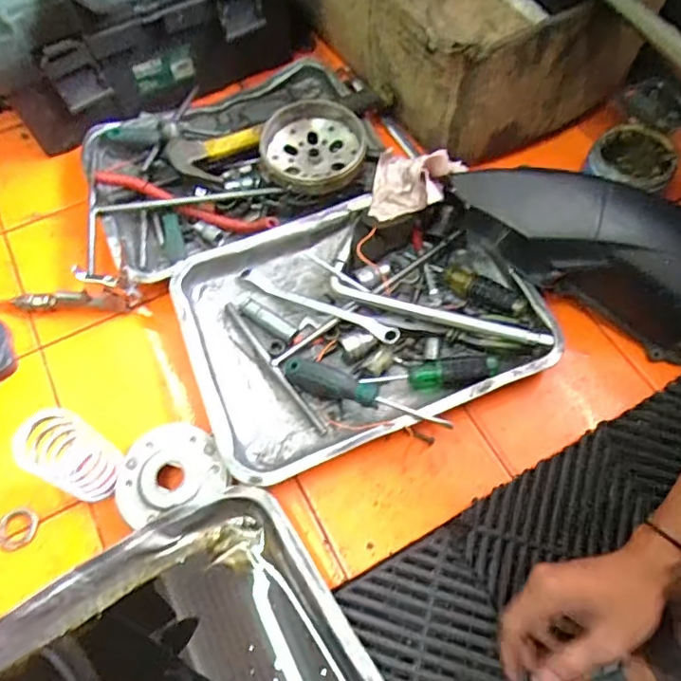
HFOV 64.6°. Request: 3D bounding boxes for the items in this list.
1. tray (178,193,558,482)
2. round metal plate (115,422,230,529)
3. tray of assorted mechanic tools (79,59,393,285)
[{"bbox_3d":[0.021,-0.028,0.629,0.385,0.049,0.287,-21,64,-10],"label":"tray"},{"bbox_3d":[-0.175,0.129,0.544,0.103,0.019,0.095,0,58,-1],"label":"round metal plate"},{"bbox_3d":[-0.137,-0.250,0.729,0.397,0.078,0.280,-22,65,-11],"label":"tray of assorted mechanic tools"}]

